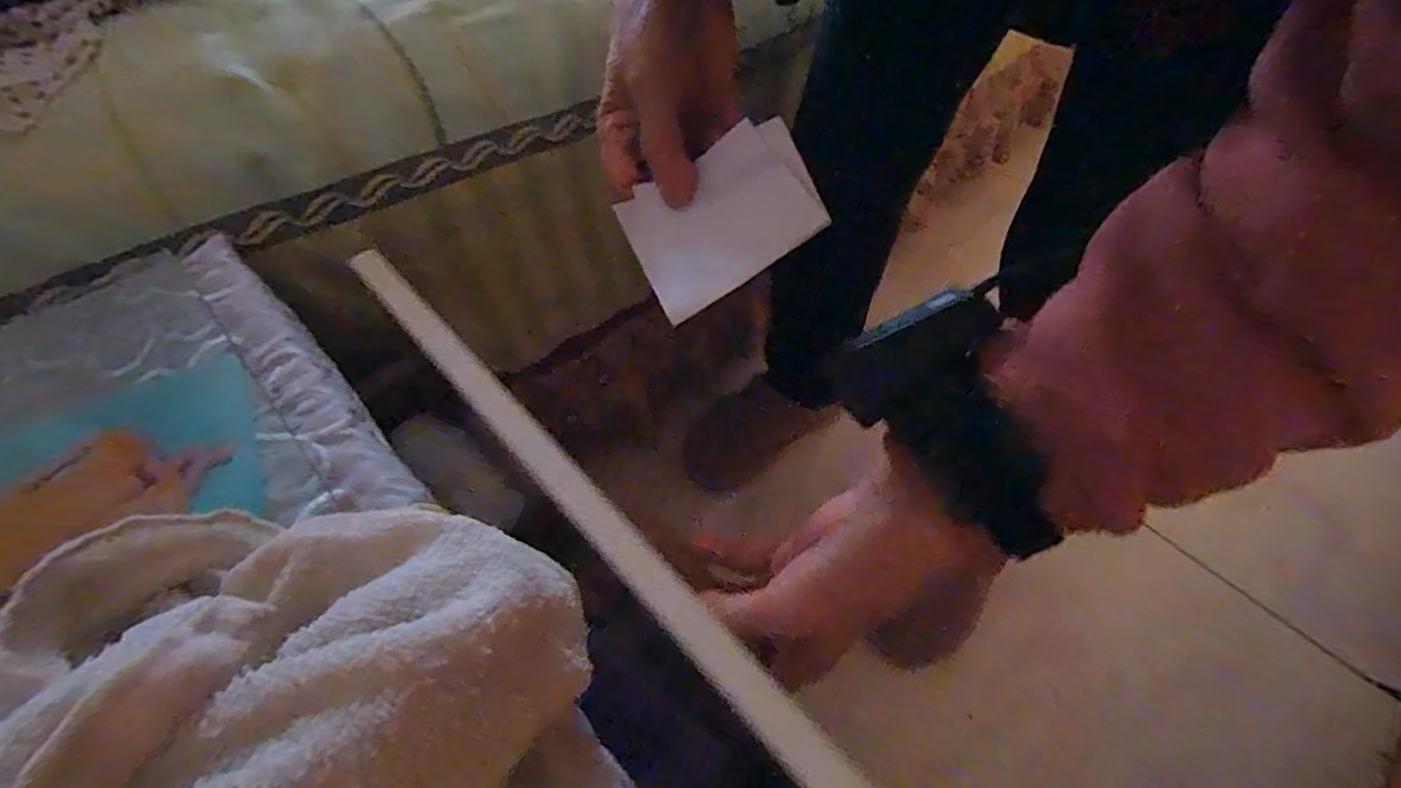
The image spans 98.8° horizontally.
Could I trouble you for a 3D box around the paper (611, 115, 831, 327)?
[{"bbox_3d":[0.010,-0.080,0.272,0.084,0.006,0.071,-30,67,9],"label":"paper"}]

